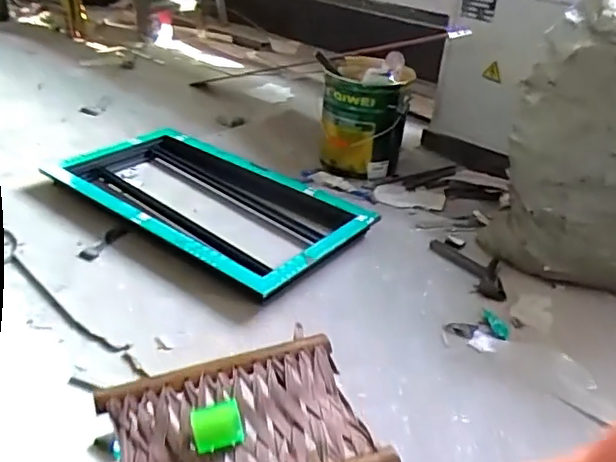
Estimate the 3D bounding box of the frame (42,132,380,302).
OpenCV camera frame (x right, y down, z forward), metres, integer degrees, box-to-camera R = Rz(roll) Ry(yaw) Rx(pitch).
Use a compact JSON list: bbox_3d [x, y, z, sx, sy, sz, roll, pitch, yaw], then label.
[{"bbox_3d":[-0.275,-0.100,1.654,0.859,0.078,0.522,24,36,29],"label":"frame"}]

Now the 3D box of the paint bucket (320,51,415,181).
[{"bbox_3d":[0.186,-0.389,1.928,0.277,0.358,0.296,6,31,2],"label":"paint bucket"}]

